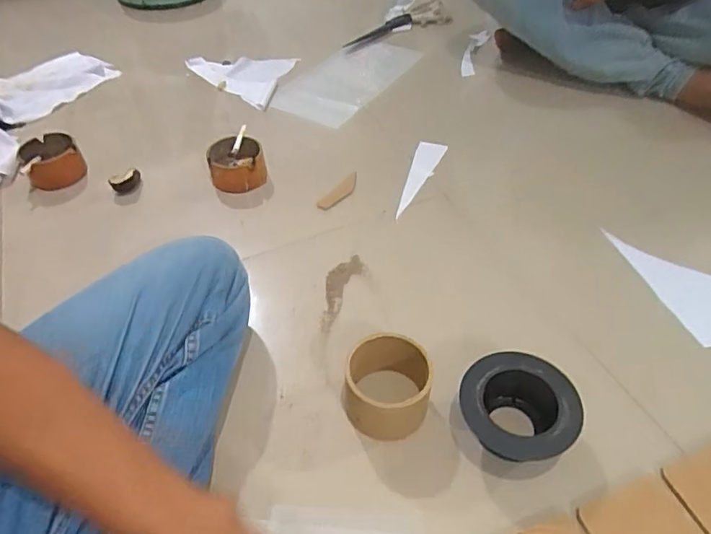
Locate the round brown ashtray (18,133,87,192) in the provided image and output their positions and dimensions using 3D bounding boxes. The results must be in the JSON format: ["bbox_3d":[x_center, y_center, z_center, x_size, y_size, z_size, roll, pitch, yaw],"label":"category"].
[{"bbox_3d":[-0.466,-0.162,0.834,0.084,0.048,0.087,-1,45,1],"label":"round brown ashtray"}]

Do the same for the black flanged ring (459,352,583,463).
[{"bbox_3d":[0.154,0.138,0.515,0.103,0.055,0.095,-1,45,1],"label":"black flanged ring"}]

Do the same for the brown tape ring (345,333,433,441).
[{"bbox_3d":[0.032,0.118,0.534,0.079,0.069,0.081,-1,45,1],"label":"brown tape ring"}]

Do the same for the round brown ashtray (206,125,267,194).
[{"bbox_3d":[-0.178,-0.153,0.815,0.081,0.051,0.087,-12,46,-10],"label":"round brown ashtray"}]

